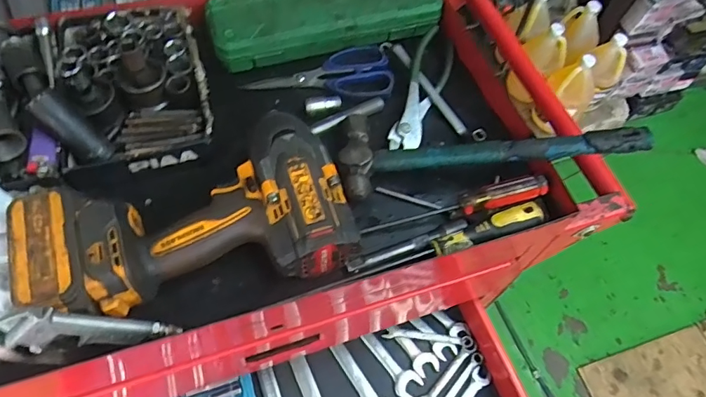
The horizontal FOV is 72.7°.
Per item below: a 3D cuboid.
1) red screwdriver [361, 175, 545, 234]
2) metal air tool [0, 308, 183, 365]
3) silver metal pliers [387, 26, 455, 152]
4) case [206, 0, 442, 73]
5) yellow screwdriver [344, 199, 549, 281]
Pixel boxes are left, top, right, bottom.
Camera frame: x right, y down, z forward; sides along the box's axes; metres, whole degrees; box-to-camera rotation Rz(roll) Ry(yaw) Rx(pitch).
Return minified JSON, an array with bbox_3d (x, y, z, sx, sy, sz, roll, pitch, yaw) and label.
[{"bbox_3d":[0.101,0.009,0.475,0.179,0.026,0.026,-16,59,12],"label":"red screwdriver"},{"bbox_3d":[-0.229,0.104,0.371,0.164,0.067,0.020,-14,43,-17],"label":"metal air tool"},{"bbox_3d":[0.081,-0.124,0.554,0.046,0.012,0.172,29,64,-15],"label":"silver metal pliers"},{"bbox_3d":[-0.035,-0.229,0.591,0.285,0.049,0.090,-16,62,-13],"label":"case"},{"bbox_3d":[0.091,0.041,0.448,0.187,0.023,0.023,-20,61,1],"label":"yellow screwdriver"}]

